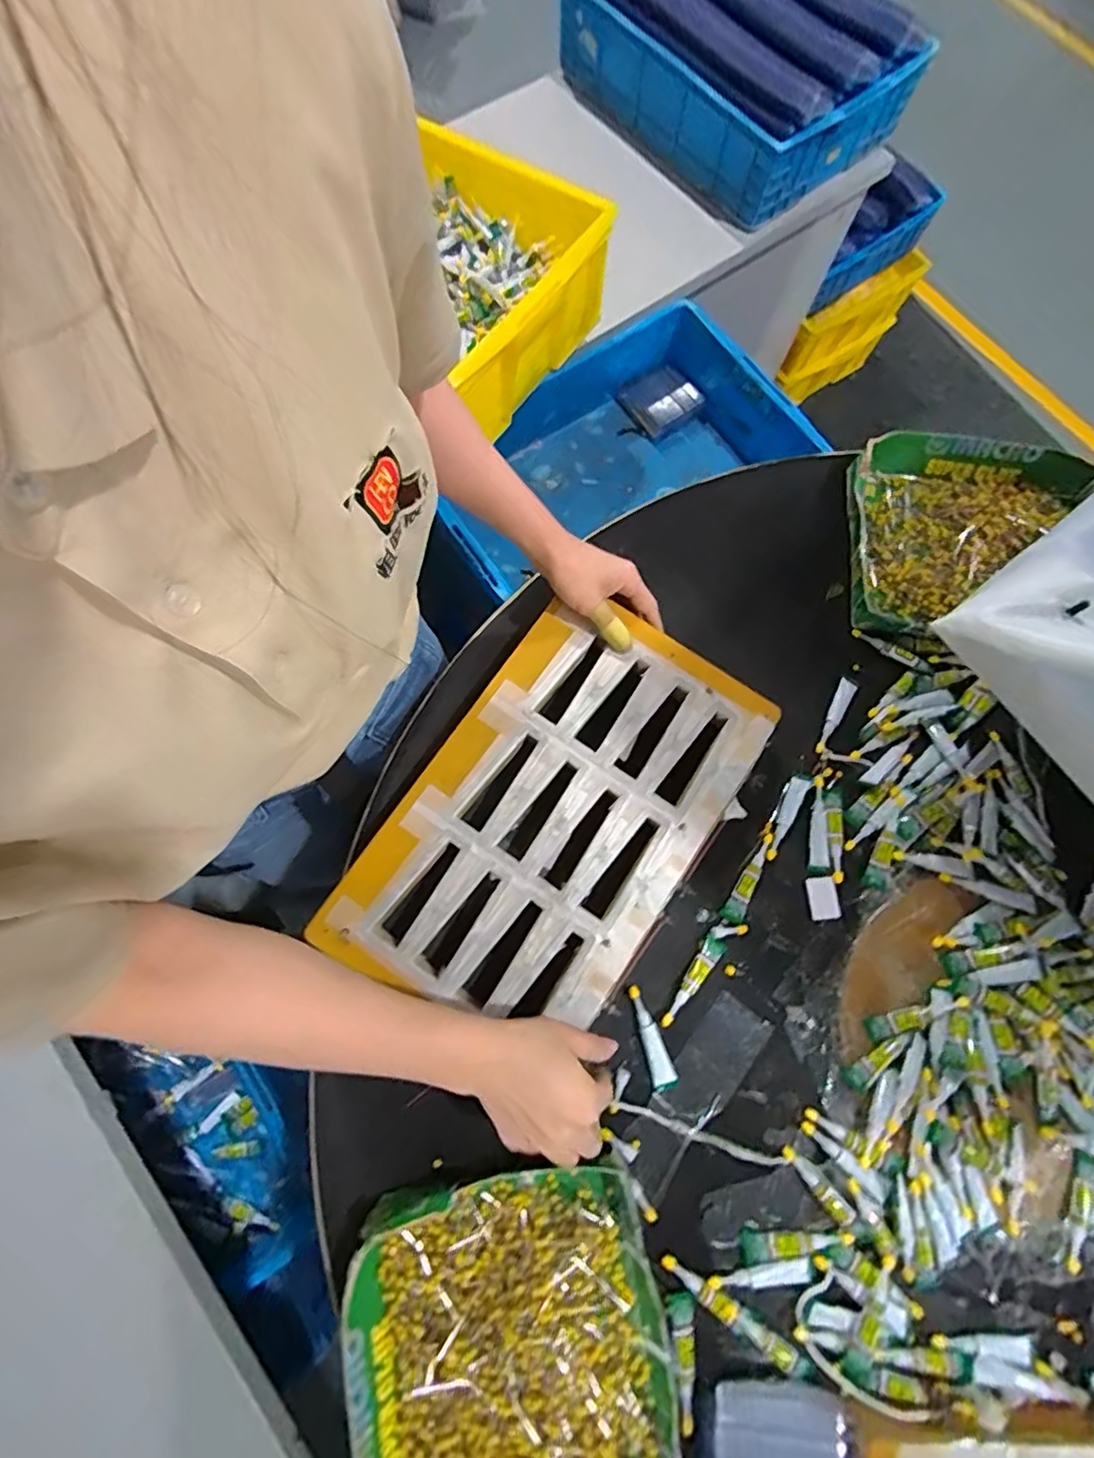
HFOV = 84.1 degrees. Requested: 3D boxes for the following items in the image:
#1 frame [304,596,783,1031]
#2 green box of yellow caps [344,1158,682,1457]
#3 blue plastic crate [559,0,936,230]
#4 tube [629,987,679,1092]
[{"bbox_3d":[0.010,0.072,0.514,0.225,0.016,0.370,34,78,8],"label":"frame"},{"bbox_3d":[-0.020,0.475,0.434,0.221,0.040,0.266,-11,76,-3],"label":"green box of yellow caps"},{"bbox_3d":[0.283,-1.092,0.977,0.308,0.150,0.497,-40,80,-10],"label":"blue plastic crate"},{"bbox_3d":[0.088,0.257,0.506,0.019,0.010,0.083,-15,77,-4],"label":"tube"}]

